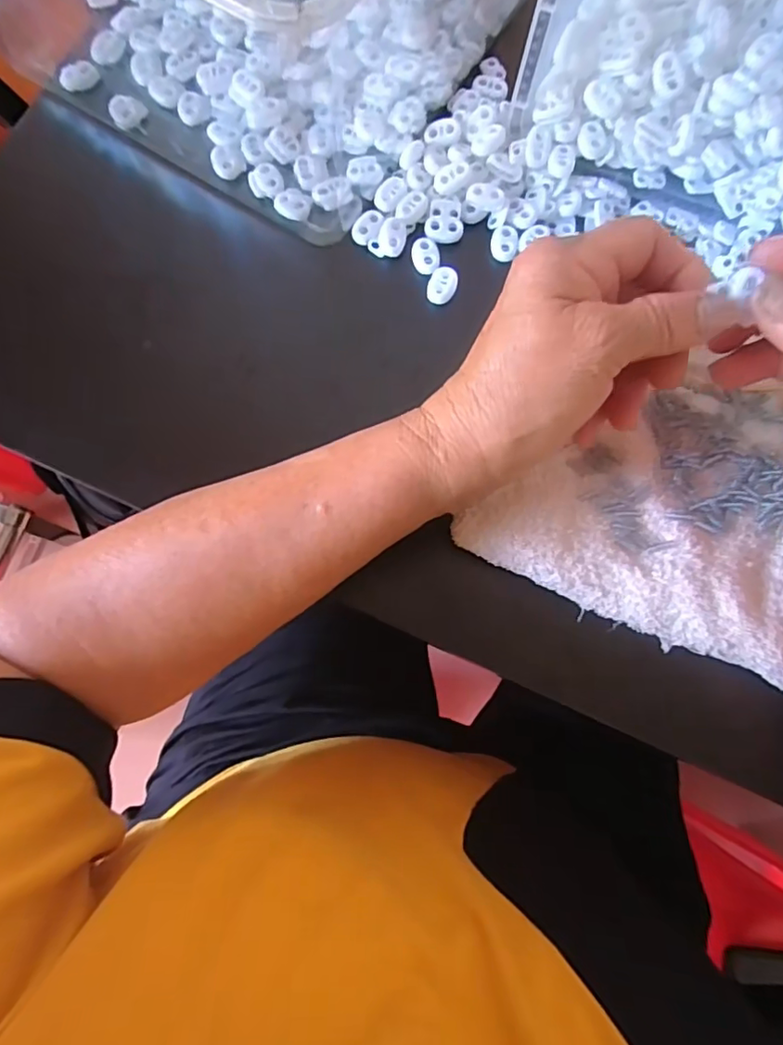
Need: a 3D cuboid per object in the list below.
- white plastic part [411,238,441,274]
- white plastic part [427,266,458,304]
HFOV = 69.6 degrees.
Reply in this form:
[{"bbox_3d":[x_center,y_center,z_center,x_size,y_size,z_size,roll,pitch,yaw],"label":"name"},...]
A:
[{"bbox_3d":[0.020,-0.155,0.327,0.015,0.004,0.024,-10,77,-3],"label":"white plastic part"},{"bbox_3d":[0.029,-0.137,0.322,0.016,0.004,0.022,15,78,3],"label":"white plastic part"}]

